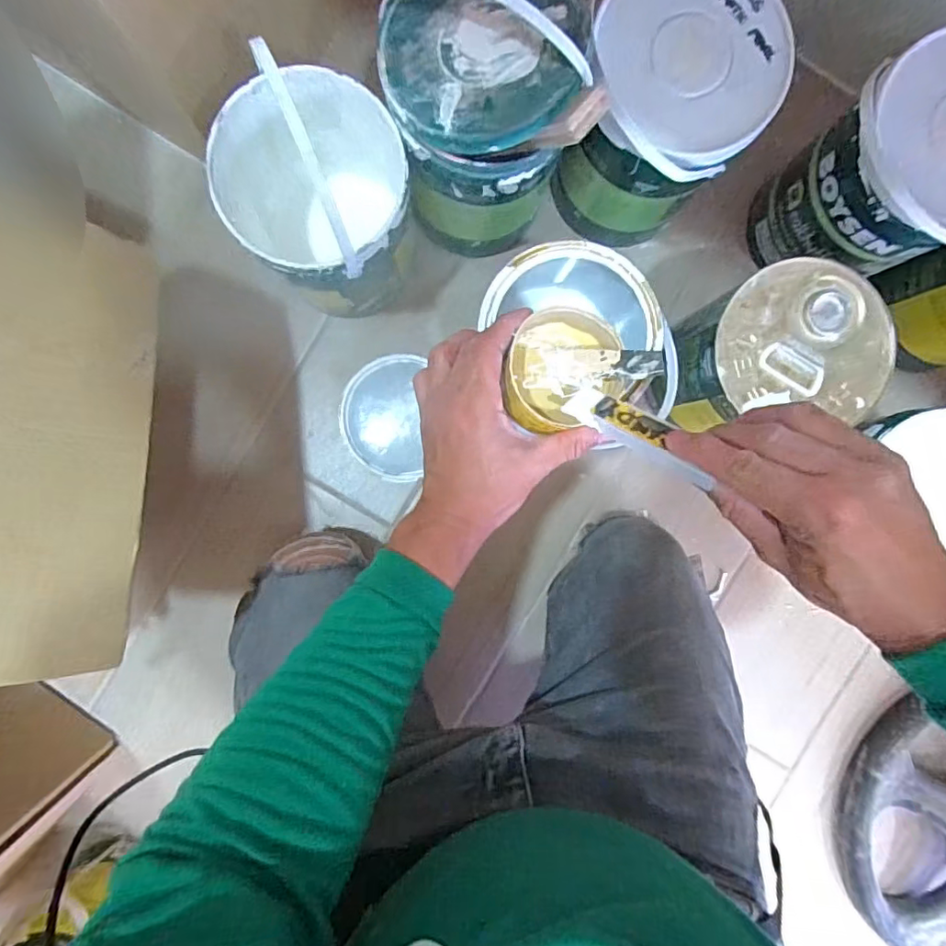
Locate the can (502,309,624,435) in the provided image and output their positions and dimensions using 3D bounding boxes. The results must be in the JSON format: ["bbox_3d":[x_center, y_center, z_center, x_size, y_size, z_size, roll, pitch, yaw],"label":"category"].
[{"bbox_3d":[0.066,-0.075,0.393,0.077,0.043,0.080,-4,92,-1],"label":"can"}]

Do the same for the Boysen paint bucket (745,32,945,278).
[{"bbox_3d":[0.432,-0.298,0.578,0.166,0.199,0.165,0,92,-2],"label":"Boysen paint bucket"}]

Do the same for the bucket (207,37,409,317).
[{"bbox_3d":[-0.146,-0.266,0.539,0.166,0.274,0.175,0,92,-2],"label":"bucket"}]

